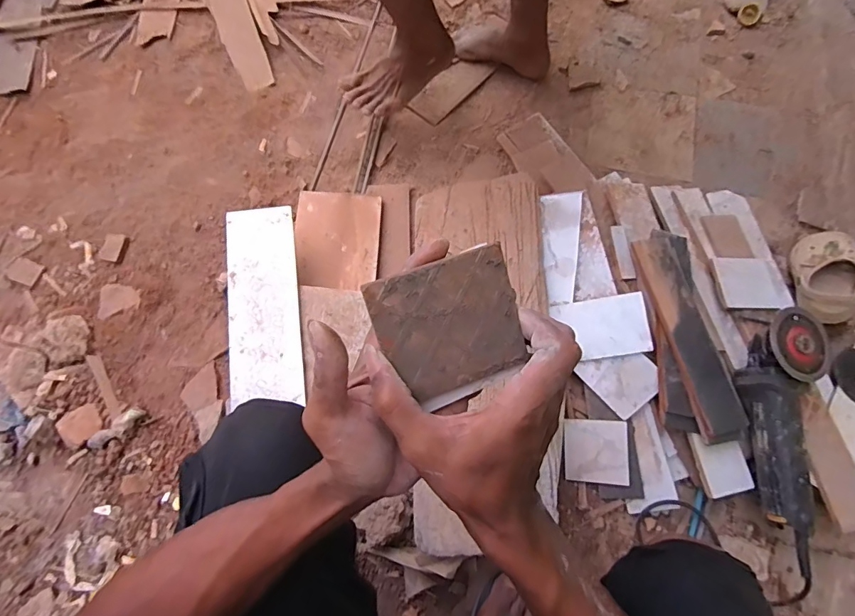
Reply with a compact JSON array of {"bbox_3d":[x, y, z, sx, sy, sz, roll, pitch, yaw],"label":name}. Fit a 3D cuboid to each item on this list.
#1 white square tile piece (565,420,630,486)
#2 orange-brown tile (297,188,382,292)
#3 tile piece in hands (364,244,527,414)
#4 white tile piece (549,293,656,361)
[{"bbox_3d":[0.256,0.219,0.683,0.089,0.007,0.092,-3,83,22],"label":"white square tile piece"},{"bbox_3d":[-0.155,-0.121,0.778,0.142,0.016,0.166,1,73,0],"label":"orange-brown tile"},{"bbox_3d":[0.015,0.014,0.282,0.088,0.007,0.088,-20,102,-10],"label":"tile piece in hands"},{"bbox_3d":[0.265,0.030,0.687,0.130,0.008,0.089,-11,83,23],"label":"white tile piece"}]

